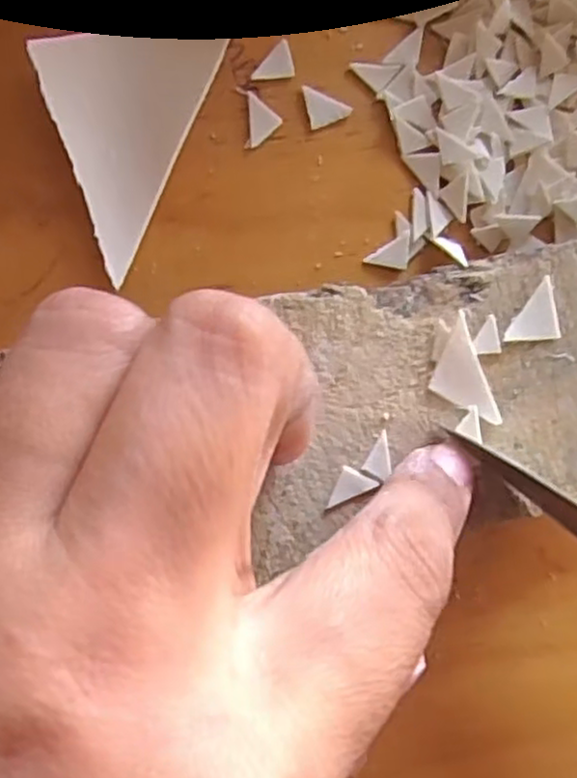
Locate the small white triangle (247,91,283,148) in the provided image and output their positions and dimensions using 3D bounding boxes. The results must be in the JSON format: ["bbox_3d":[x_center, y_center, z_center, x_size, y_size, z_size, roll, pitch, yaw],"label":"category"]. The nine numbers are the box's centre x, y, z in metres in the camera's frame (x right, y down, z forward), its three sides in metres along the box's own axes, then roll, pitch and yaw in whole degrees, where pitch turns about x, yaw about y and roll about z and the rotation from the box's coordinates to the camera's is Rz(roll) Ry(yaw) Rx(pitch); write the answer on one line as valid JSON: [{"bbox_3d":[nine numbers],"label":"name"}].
[{"bbox_3d":[-0.005,-0.058,0.155,0.007,0.004,0.011,-4,91,-12],"label":"small white triangle"}]

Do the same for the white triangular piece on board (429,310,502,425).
[{"bbox_3d":[0.035,-0.002,0.146,0.011,0.004,0.023,-21,95,-9],"label":"white triangular piece on board"}]

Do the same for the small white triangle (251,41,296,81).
[{"bbox_3d":[-0.004,-0.070,0.155,0.009,0.004,0.008,-10,94,-13],"label":"small white triangle"}]

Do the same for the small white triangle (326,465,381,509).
[{"bbox_3d":[0.013,0.021,0.143,0.007,0.004,0.009,26,87,-9],"label":"small white triangle"}]

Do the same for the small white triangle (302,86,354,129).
[{"bbox_3d":[0.009,-0.062,0.155,0.009,0.004,0.009,-15,94,-9],"label":"small white triangle"}]

